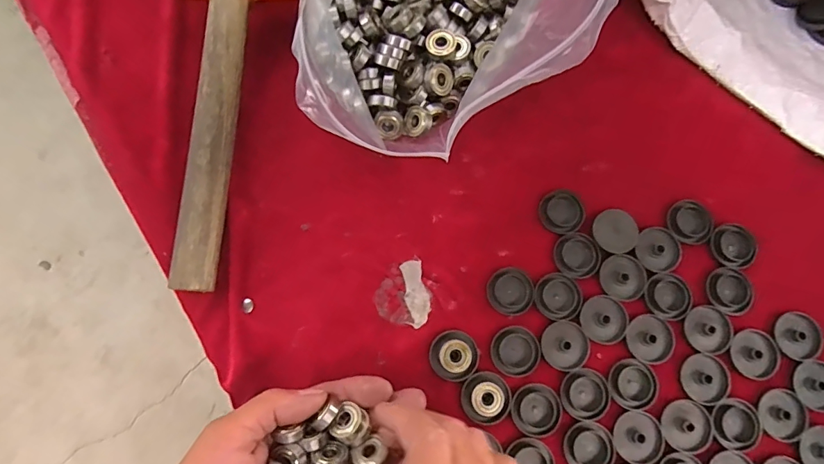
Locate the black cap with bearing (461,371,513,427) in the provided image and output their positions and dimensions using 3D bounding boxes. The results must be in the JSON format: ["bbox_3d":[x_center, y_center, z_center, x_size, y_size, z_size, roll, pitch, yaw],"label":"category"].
[{"bbox_3d":[0.050,0.111,0.310,0.032,0.011,0.033,0,77,-1],"label":"black cap with bearing"}]

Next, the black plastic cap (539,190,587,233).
[{"bbox_3d":[0.111,-0.015,0.345,0.033,0.006,0.032,0,77,-1],"label":"black plastic cap"}]

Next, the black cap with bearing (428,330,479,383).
[{"bbox_3d":[0.029,0.084,0.317,0.033,0.013,0.032,25,78,5],"label":"black cap with bearing"}]

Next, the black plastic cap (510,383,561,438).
[{"bbox_3d":[0.084,0.120,0.311,0.033,0.004,0.033,0,77,-1],"label":"black plastic cap"}]

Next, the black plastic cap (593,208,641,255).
[{"bbox_3d":[0.150,-0.001,0.339,0.033,0.004,0.032,0,77,-1],"label":"black plastic cap"}]

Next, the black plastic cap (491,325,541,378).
[{"bbox_3d":[0.072,0.082,0.321,0.032,0.004,0.033,0,77,-1],"label":"black plastic cap"}]

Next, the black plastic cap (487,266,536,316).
[{"bbox_3d":[0.070,0.042,0.330,0.033,0.009,0.031,0,77,-1],"label":"black plastic cap"}]

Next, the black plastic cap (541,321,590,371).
[{"bbox_3d":[0.107,0.079,0.323,0.033,0.005,0.032,0,77,-1],"label":"black plastic cap"}]

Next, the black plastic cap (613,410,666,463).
[{"bbox_3d":[0.152,0.137,0.308,0.032,0.004,0.033,0,77,-1],"label":"black plastic cap"}]

